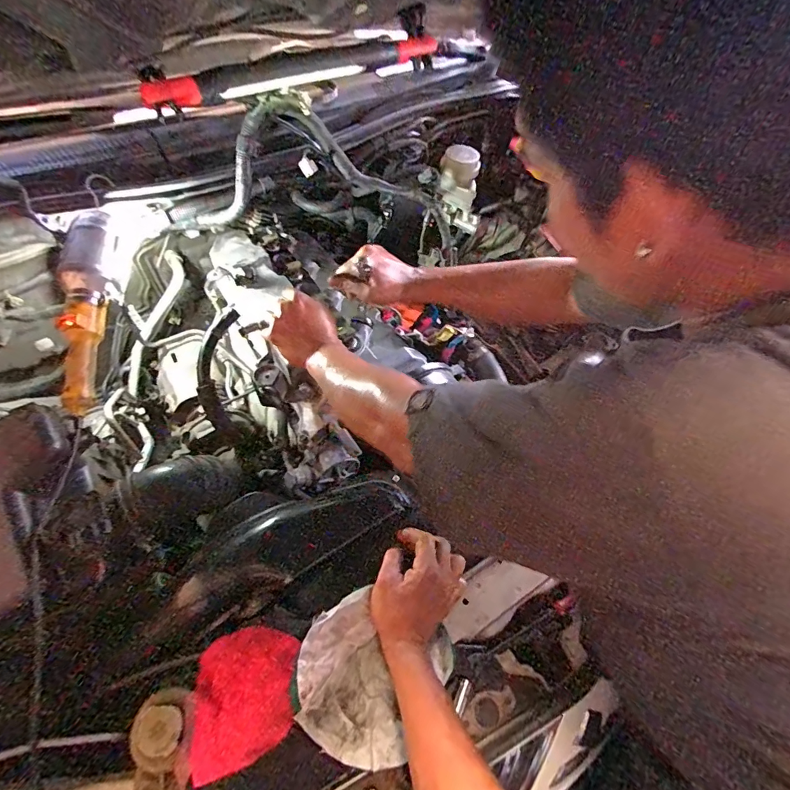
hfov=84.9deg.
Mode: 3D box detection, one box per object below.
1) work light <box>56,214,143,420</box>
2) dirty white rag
[{"bbox_3d":[-0.437,-0.123,0.617,0.068,0.077,0.315,0,73,-5],"label":"work light"},{"bbox_3d":[-0.027,0.310,0.472,0.157,0.055,0.147,23,59,10],"label":"dirty white rag"}]

